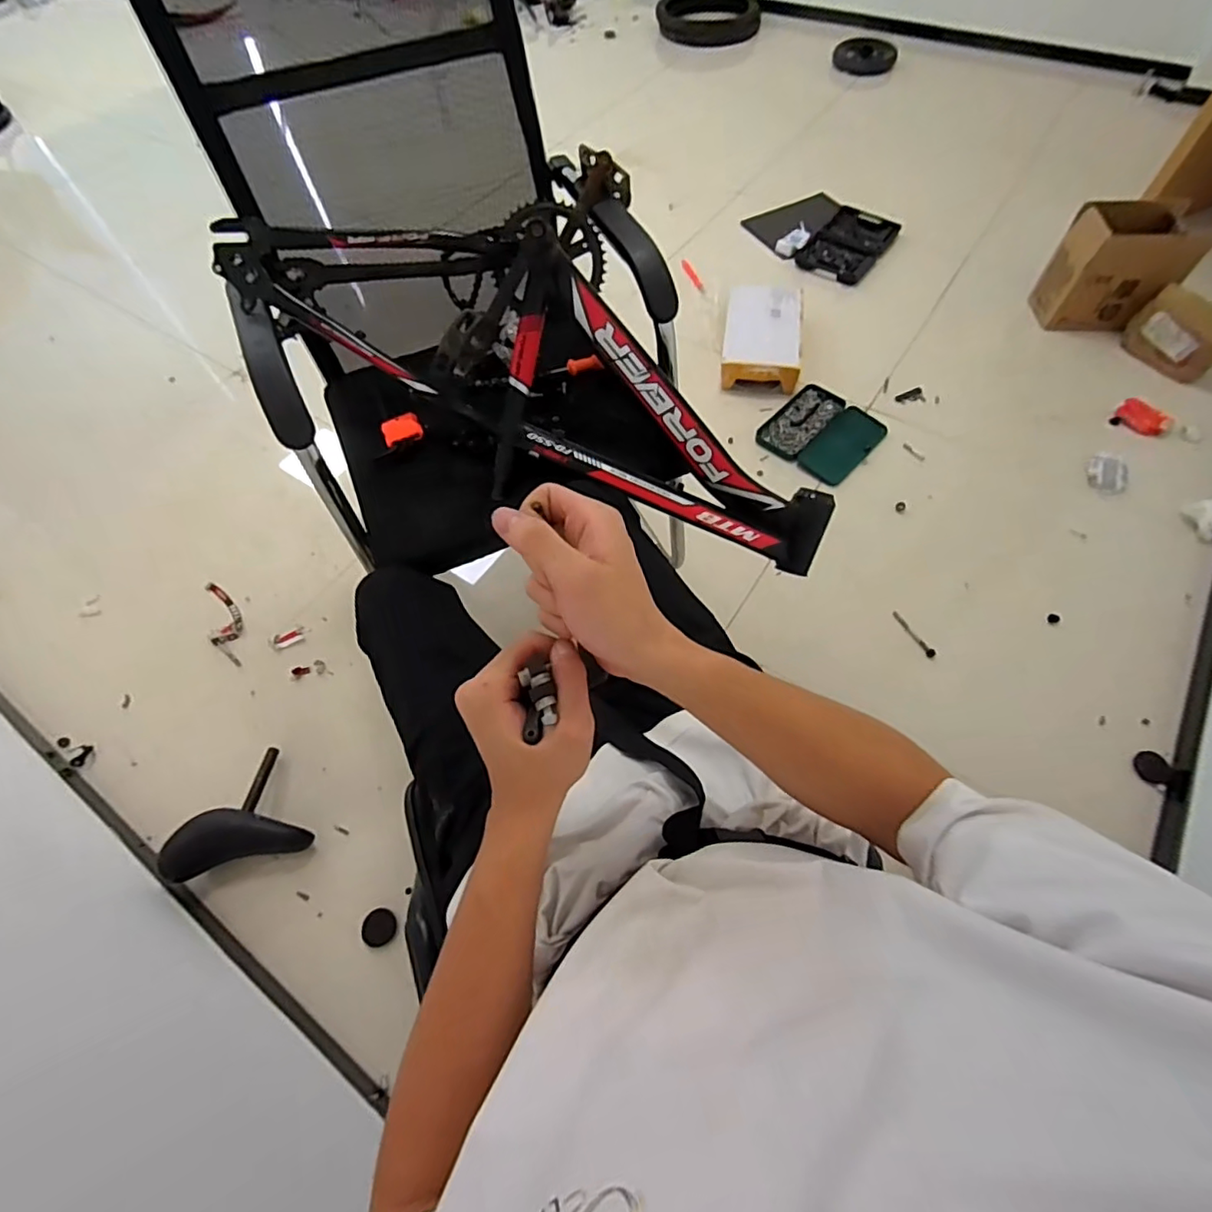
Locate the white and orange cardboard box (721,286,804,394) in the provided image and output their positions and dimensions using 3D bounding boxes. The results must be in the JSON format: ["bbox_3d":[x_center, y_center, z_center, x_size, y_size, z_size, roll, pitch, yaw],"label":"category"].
[{"bbox_3d":[0.420,-0.717,1.553,0.201,0.092,0.327,7,61,6],"label":"white and orange cardboard box"}]

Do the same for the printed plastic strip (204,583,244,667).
[{"bbox_3d":[-0.824,0.032,1.247,0.068,0.014,0.231,-20,61,-8],"label":"printed plastic strip"}]

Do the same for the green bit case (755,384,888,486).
[{"bbox_3d":[0.533,-0.434,1.424,0.255,0.021,0.236,-42,67,-19],"label":"green bit case"}]

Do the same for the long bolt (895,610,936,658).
[{"bbox_3d":[0.614,0.057,1.148,0.018,0.015,0.112,-28,65,-10],"label":"long bolt"}]

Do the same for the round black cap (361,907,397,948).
[{"bbox_3d":[-0.373,0.530,0.951,0.054,0.016,0.056,-1,60,2],"label":"round black cap"}]

